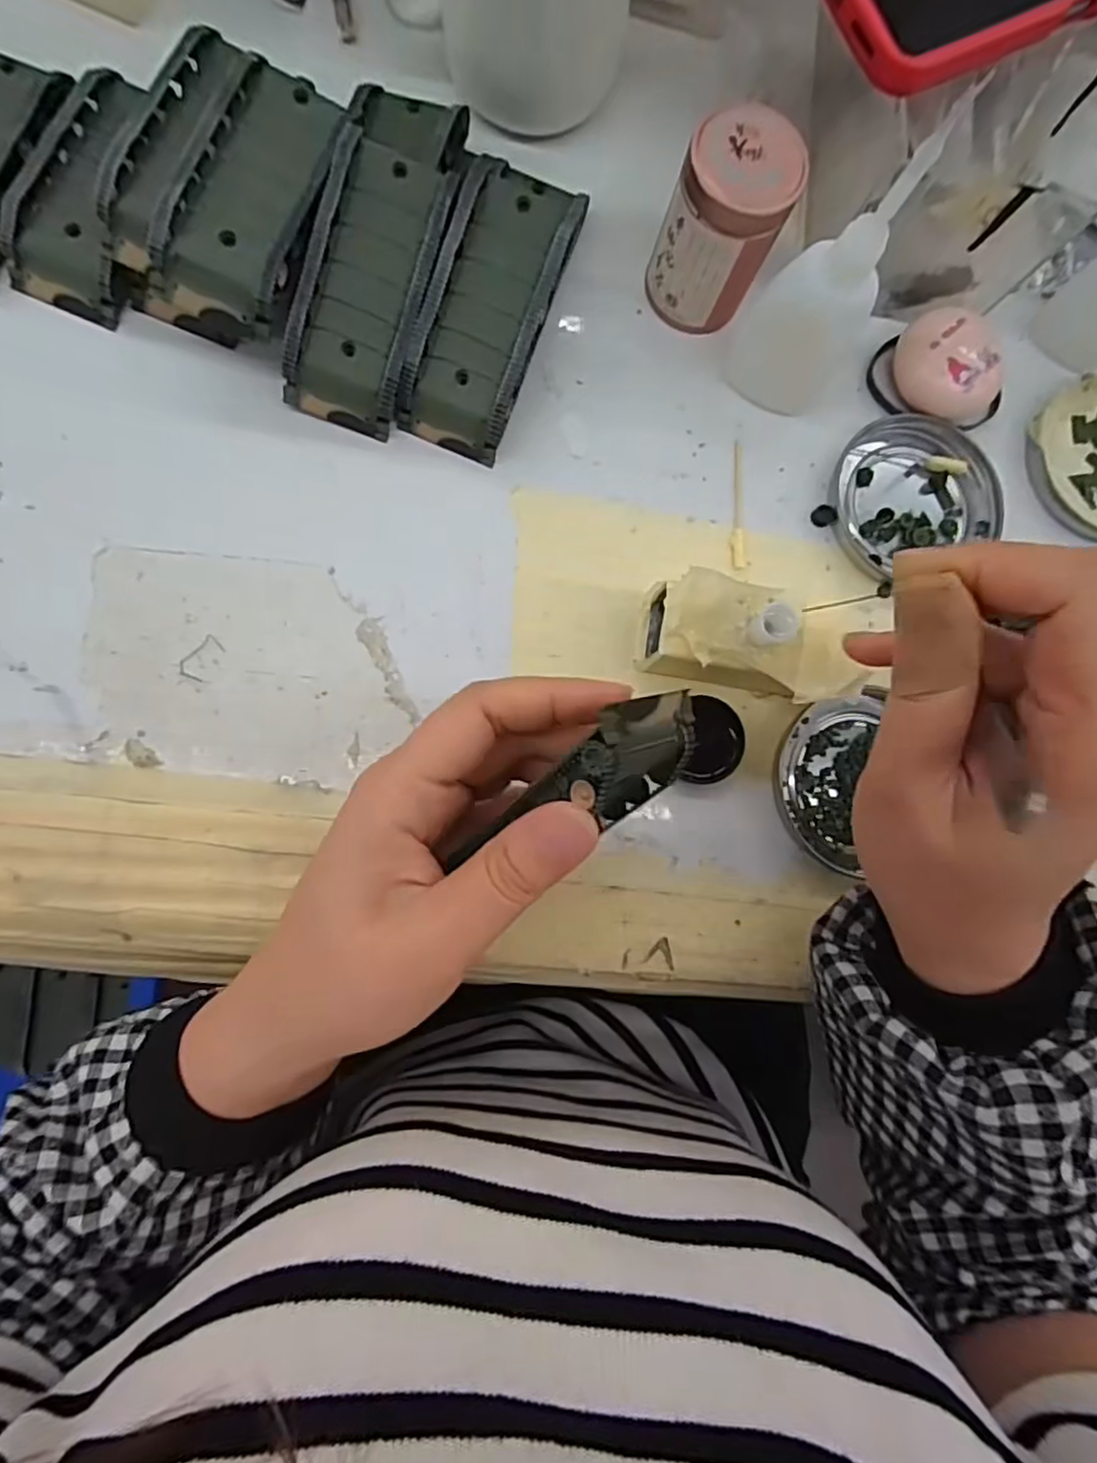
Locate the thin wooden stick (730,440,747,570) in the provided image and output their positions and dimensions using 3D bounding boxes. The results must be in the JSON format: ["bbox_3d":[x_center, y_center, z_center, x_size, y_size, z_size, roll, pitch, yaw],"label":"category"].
[{"bbox_3d":[0.083,-0.101,0.297,0.007,0.004,0.058,0,86,-7],"label":"thin wooden stick"}]

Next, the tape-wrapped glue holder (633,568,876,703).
[{"bbox_3d":[0.076,-0.036,0.268,0.077,0.044,0.039,18,81,-6],"label":"tape-wrapped glue holder"}]

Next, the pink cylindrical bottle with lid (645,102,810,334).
[{"bbox_3d":[0.069,-0.204,0.274,0.044,0.064,0.042,1,83,-8],"label":"pink cylindrical bottle with lid"}]

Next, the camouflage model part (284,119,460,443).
[{"bbox_3d":[-0.069,-0.170,0.260,0.043,0.020,0.097,18,101,-6],"label":"camouflage model part"}]

